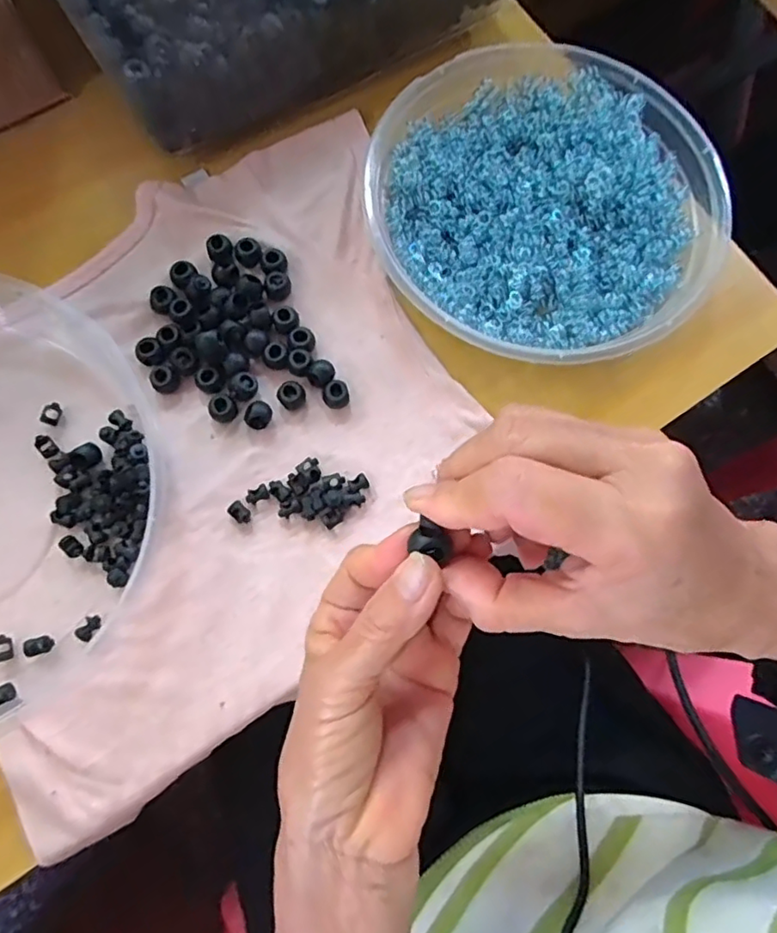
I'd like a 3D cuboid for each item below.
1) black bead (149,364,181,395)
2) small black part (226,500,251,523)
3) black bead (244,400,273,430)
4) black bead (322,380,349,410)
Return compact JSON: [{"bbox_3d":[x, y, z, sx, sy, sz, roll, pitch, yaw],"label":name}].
[{"bbox_3d":[-0.125,-0.049,0.325,0.015,0.008,0.014,1,75,-2],"label":"black bead"},{"bbox_3d":[-0.079,0.025,0.311,0.013,0.005,0.009,41,78,8],"label":"small black part"},{"bbox_3d":[-0.071,-0.028,0.320,0.012,0.011,0.015,21,75,4],"label":"black bead"},{"bbox_3d":[-0.029,-0.040,0.326,0.015,0.011,0.012,-10,76,-5],"label":"black bead"}]

